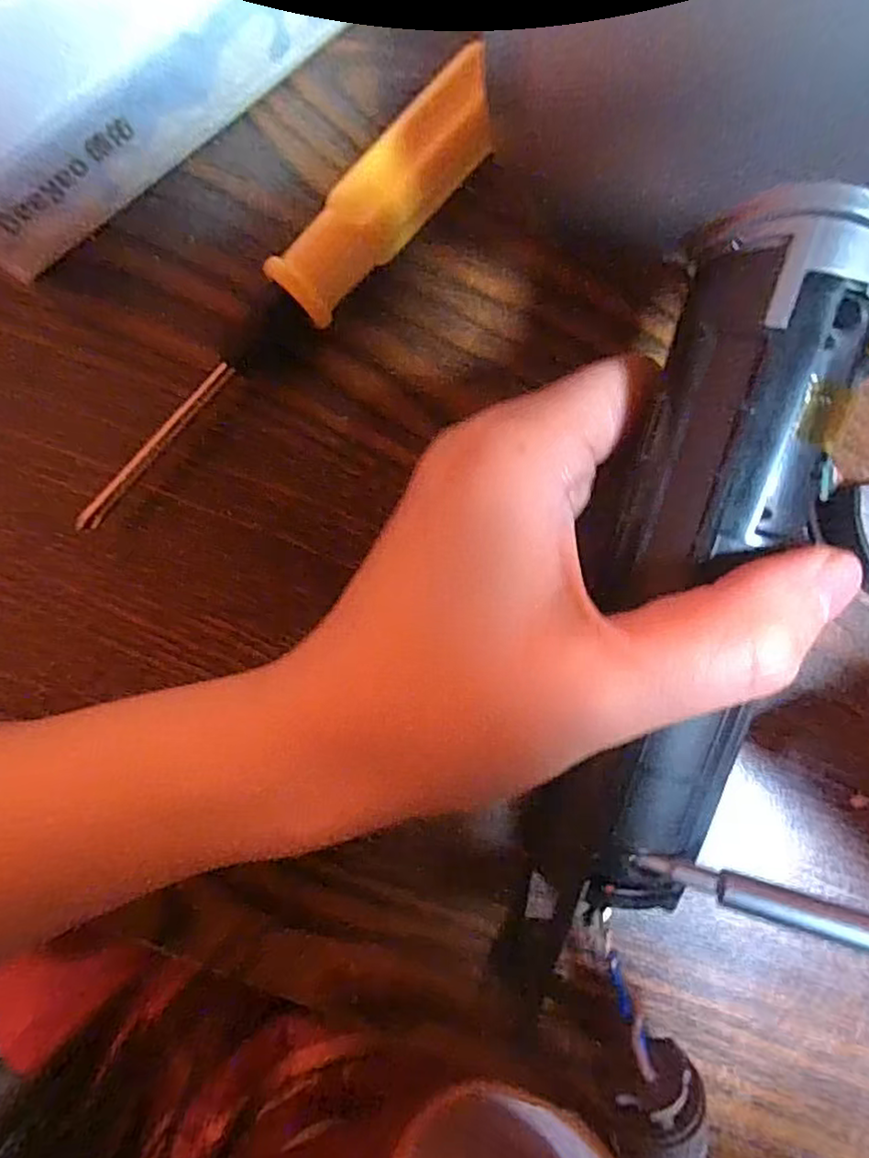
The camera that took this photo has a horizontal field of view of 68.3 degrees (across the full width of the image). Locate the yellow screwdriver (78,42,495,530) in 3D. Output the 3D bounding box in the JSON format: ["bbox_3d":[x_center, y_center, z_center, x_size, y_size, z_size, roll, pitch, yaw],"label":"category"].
[{"bbox_3d":[-0.039,-0.069,0.165,0.143,0.022,0.018,-45,92,2],"label":"yellow screwdriver"}]

